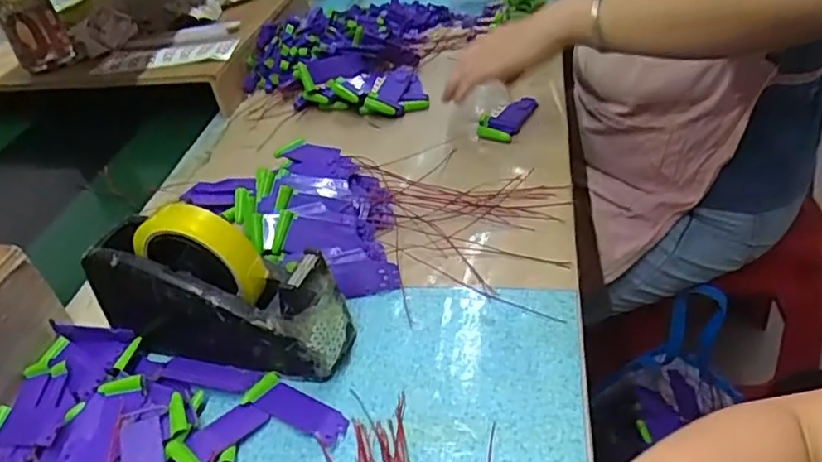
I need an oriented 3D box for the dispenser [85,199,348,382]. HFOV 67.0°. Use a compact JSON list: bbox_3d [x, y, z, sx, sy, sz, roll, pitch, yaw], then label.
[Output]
[{"bbox_3d":[-0.144,0.040,0.455,0.189,0.114,0.055,9,42,21],"label":"dispenser"}]

